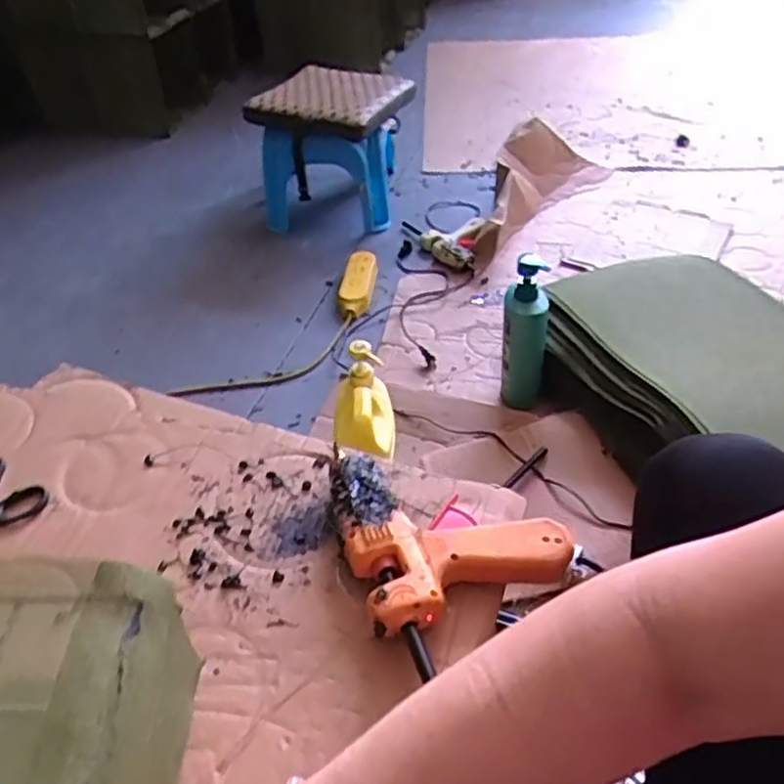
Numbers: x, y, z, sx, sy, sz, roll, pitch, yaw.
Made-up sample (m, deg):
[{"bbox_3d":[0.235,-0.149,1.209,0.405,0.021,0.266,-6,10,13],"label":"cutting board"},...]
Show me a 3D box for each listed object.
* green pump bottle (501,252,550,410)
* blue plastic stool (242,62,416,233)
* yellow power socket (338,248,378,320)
[{"bbox_3d":[0.203,-0.081,1.105,0.067,0.246,0.065,3,43,5],"label":"green pump bottle"},{"bbox_3d":[-0.127,-0.542,1.610,0.283,0.274,0.336,16,46,19],"label":"blue plastic stool"},{"bbox_3d":[-0.068,-0.215,1.424,0.065,0.033,0.195,2,43,5],"label":"yellow power socket"}]

